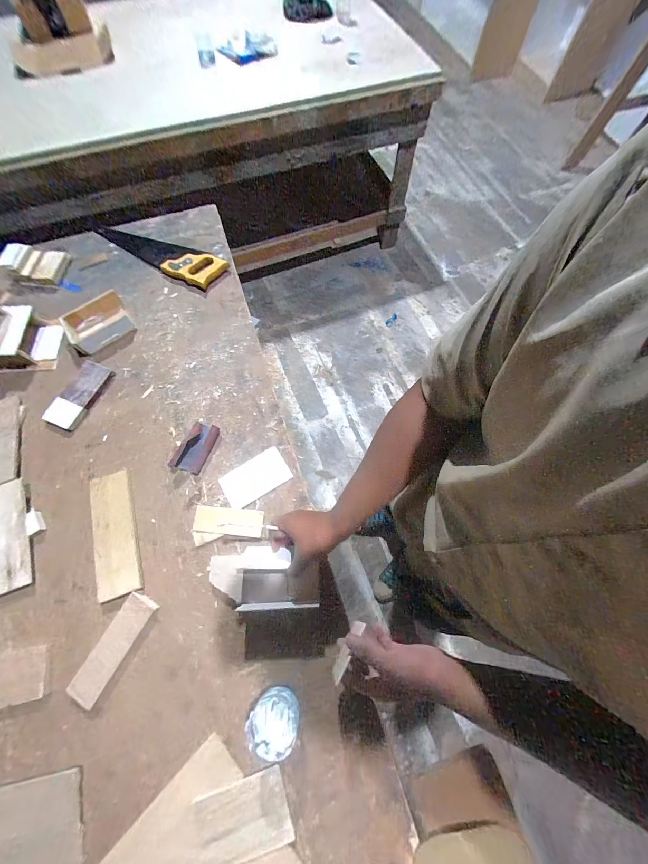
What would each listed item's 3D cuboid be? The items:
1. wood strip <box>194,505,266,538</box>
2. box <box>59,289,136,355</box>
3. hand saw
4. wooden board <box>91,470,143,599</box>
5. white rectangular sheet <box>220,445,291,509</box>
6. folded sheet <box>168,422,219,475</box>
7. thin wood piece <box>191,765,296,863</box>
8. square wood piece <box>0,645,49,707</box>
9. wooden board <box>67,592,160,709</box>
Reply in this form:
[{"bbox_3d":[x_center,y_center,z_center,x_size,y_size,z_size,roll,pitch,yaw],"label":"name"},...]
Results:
[{"bbox_3d":[-0.177,0.166,0.564,0.125,0.010,0.047,5,70,1],"label":"wood strip"},{"bbox_3d":[-0.520,-0.252,0.700,0.135,0.039,0.108,-35,74,-13],"label":"box"},{"bbox_3d":[-0.432,-0.486,0.789,0.390,0.027,0.118,31,72,10],"label":"hand saw"},{"bbox_3d":[-0.389,0.185,0.557,0.079,0.009,0.221,-18,71,-7],"label":"wooden board"},{"bbox_3d":[-0.135,0.089,0.593,0.128,0.009,0.073,-30,73,-11],"label":"white rectangular sheet"},{"bbox_3d":[-0.255,0.027,0.596,0.054,0.036,0.105,19,71,6],"label":"folded sheet"},{"bbox_3d":[-0.115,0.544,0.425,0.130,0.006,0.082,-15,71,-6],"label":"thin wood piece"},{"bbox_3d":[-0.498,0.391,0.485,0.106,0.010,0.076,-12,70,-5],"label":"square wood piece"},{"bbox_3d":[-0.343,0.350,0.494,0.053,0.021,0.153,27,72,9],"label":"wooden board"}]

